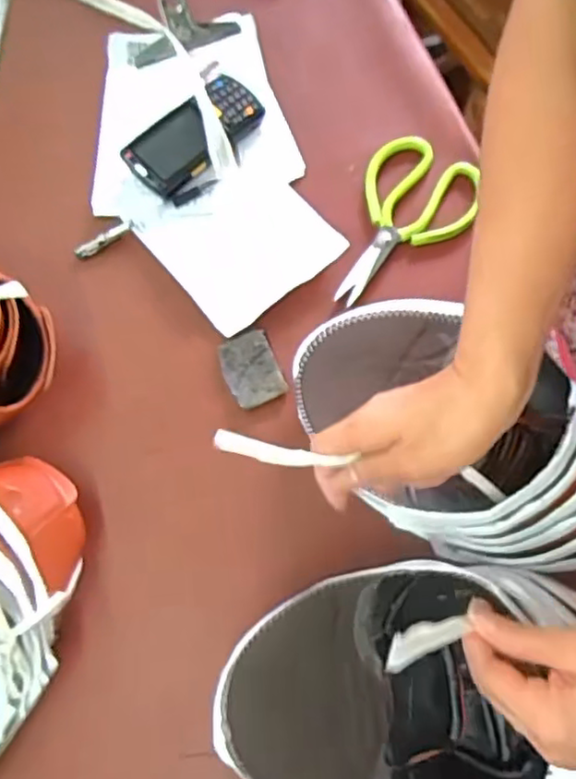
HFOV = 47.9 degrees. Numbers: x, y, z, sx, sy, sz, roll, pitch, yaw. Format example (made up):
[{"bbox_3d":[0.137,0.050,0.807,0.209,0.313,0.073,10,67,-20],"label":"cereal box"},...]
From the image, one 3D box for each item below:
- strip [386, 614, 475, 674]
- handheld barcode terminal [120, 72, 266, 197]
[{"bbox_3d":[0.084,0.147,0.388,0.074,0.008,0.019,-4,69,-41],"label":"strip"},{"bbox_3d":[-0.094,-0.257,0.653,0.069,0.022,0.142,43,78,13],"label":"handheld barcode terminal"}]

